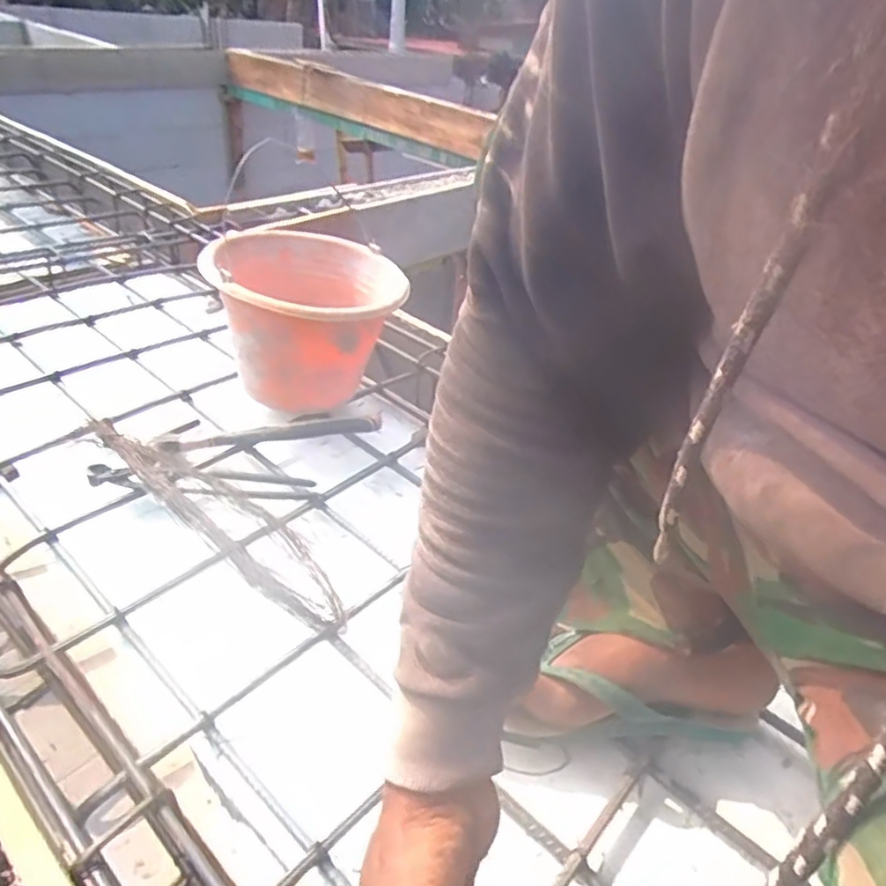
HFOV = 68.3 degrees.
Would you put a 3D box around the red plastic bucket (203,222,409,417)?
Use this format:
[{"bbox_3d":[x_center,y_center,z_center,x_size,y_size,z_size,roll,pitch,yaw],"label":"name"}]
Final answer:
[{"bbox_3d":[-0.181,-0.149,0.848,0.225,0.188,0.246,-6,37,-16],"label":"red plastic bucket"}]

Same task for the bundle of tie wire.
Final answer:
[{"bbox_3d":[-0.236,0.061,0.670,0.378,0.055,0.080,24,39,24],"label":"bundle of tie wire"}]

